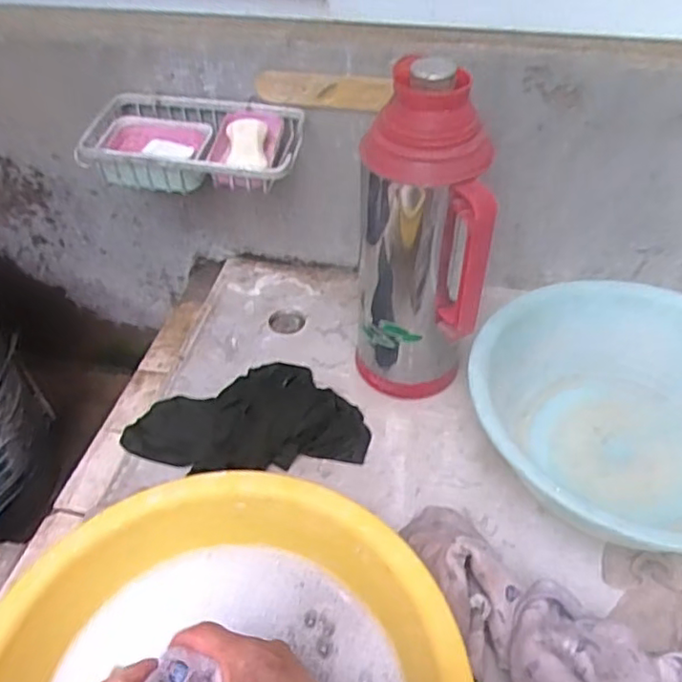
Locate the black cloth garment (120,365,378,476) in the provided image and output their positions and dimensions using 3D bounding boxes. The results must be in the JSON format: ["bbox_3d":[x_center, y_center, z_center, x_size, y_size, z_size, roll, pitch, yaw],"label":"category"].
[{"bbox_3d":[-0.109,0.081,0.706,0.259,0.040,0.152,-9,46,-7],"label":"black cloth garment"}]

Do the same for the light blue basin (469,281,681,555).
[{"bbox_3d":[0.299,0.083,0.644,0.326,0.112,0.320,-1,46,1],"label":"light blue basin"}]

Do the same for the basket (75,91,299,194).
[{"bbox_3d":[-0.176,-0.234,0.742,0.251,0.054,0.125,8,47,10],"label":"basket"}]

